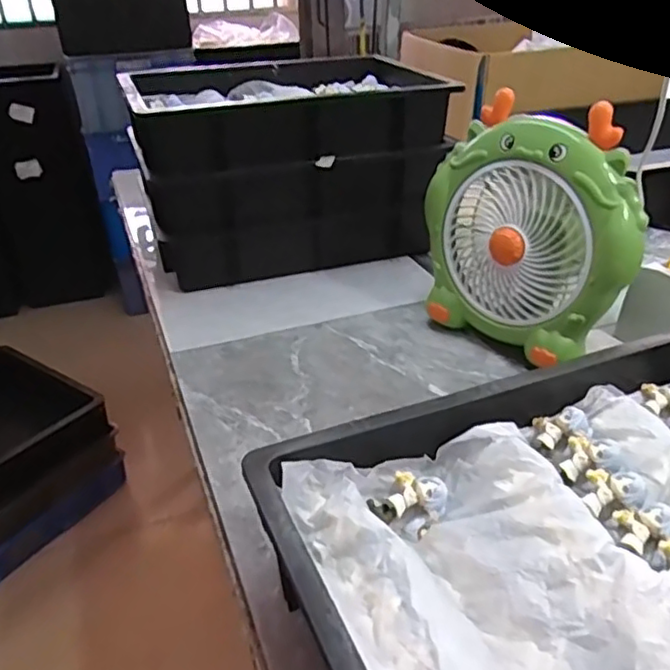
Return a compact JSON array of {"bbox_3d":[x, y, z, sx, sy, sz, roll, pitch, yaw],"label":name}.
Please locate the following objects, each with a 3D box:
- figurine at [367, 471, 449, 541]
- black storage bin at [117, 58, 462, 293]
[{"bbox_3d":[0.058,0.132,0.503,0.041,0.032,0.054,26,40,38],"label":"figurine"},{"bbox_3d":[-0.071,-0.259,1.001,0.431,0.263,0.302,-13,32,-17],"label":"black storage bin"}]

